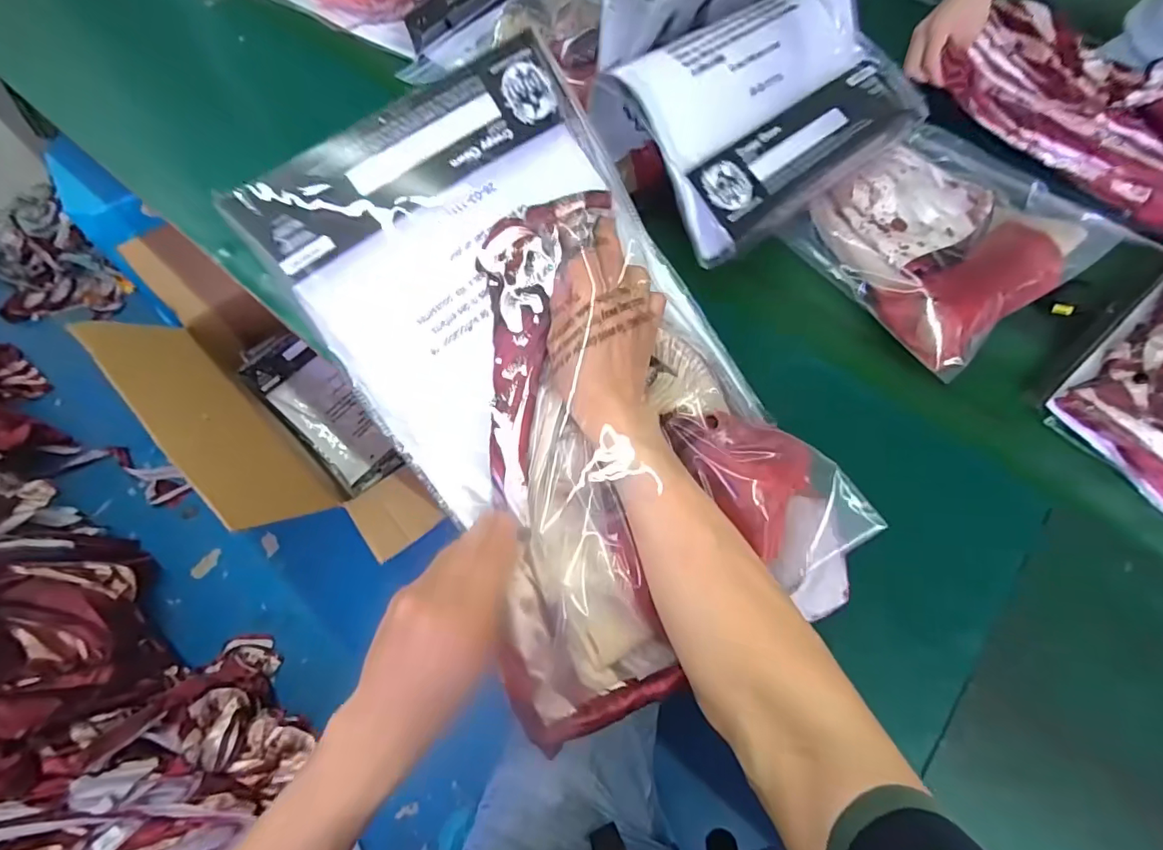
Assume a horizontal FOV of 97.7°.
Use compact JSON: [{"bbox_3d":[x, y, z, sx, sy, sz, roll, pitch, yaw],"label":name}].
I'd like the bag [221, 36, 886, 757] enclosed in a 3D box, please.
[{"bbox_3d":[-0.021,-0.045,0.401,0.288,0.087,0.496,-31,85,-6],"label":"bag"}]

